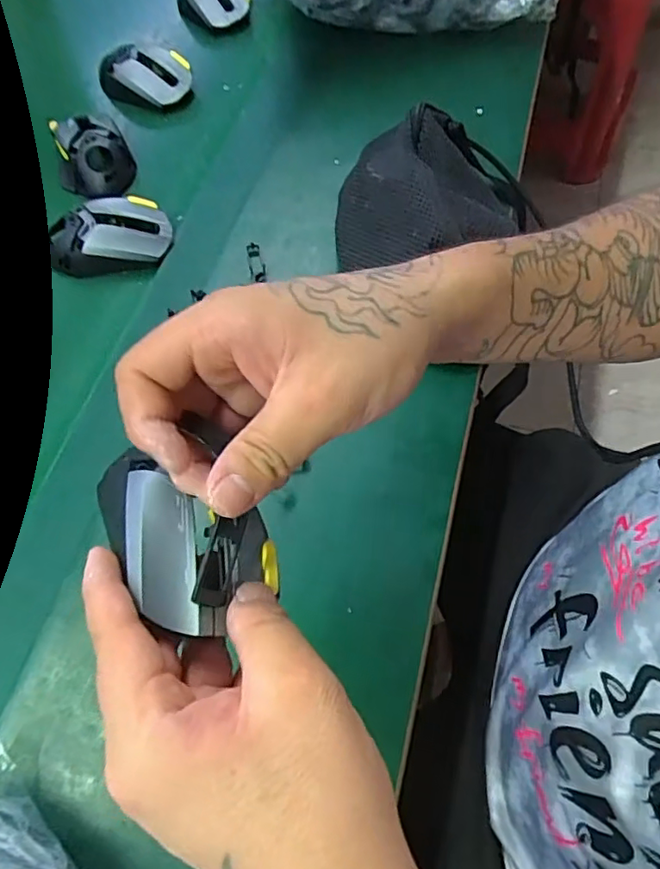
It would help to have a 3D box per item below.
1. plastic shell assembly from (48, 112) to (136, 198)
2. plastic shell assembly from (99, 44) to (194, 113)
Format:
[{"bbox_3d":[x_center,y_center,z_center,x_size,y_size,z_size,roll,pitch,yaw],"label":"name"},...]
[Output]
[{"bbox_3d":[-0.234,-0.272,0.573,0.070,0.041,0.089,-22,64,-8],"label":"plastic shell assembly"},{"bbox_3d":[-0.197,-0.383,0.627,0.094,0.040,0.063,21,66,13],"label":"plastic shell assembly"}]

